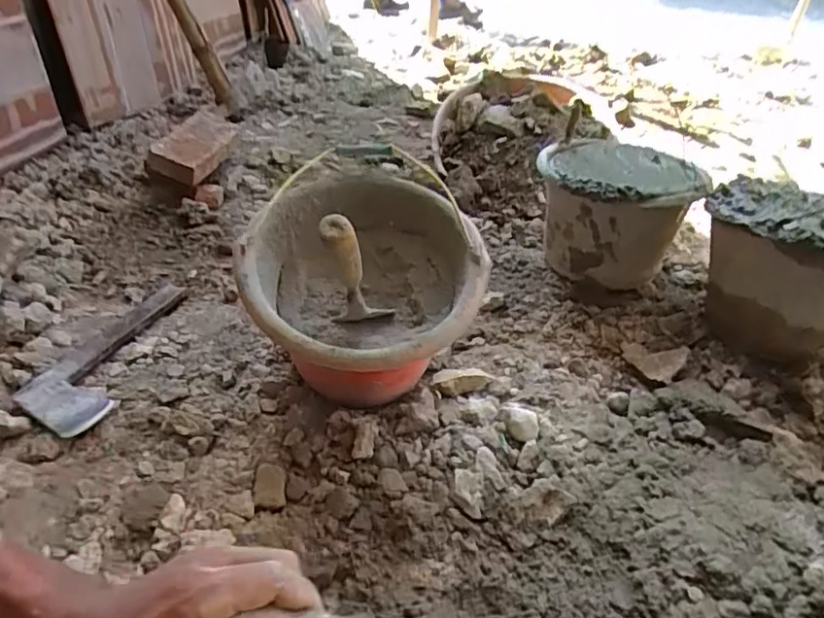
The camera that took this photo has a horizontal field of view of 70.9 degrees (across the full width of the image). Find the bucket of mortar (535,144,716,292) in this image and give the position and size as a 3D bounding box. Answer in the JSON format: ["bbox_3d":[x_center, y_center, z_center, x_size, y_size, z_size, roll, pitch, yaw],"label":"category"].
[{"bbox_3d":[0.346,-0.167,1.029,0.257,0.208,0.251,4,36,-3],"label":"bucket of mortar"}]

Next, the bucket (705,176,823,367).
[{"bbox_3d":[0.570,-0.051,0.874,0.234,0.221,0.263,-22,44,-33],"label":"bucket"}]

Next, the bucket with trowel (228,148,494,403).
[{"bbox_3d":[-0.057,-0.011,0.695,0.262,0.280,0.269,4,36,-3],"label":"bucket with trowel"}]

